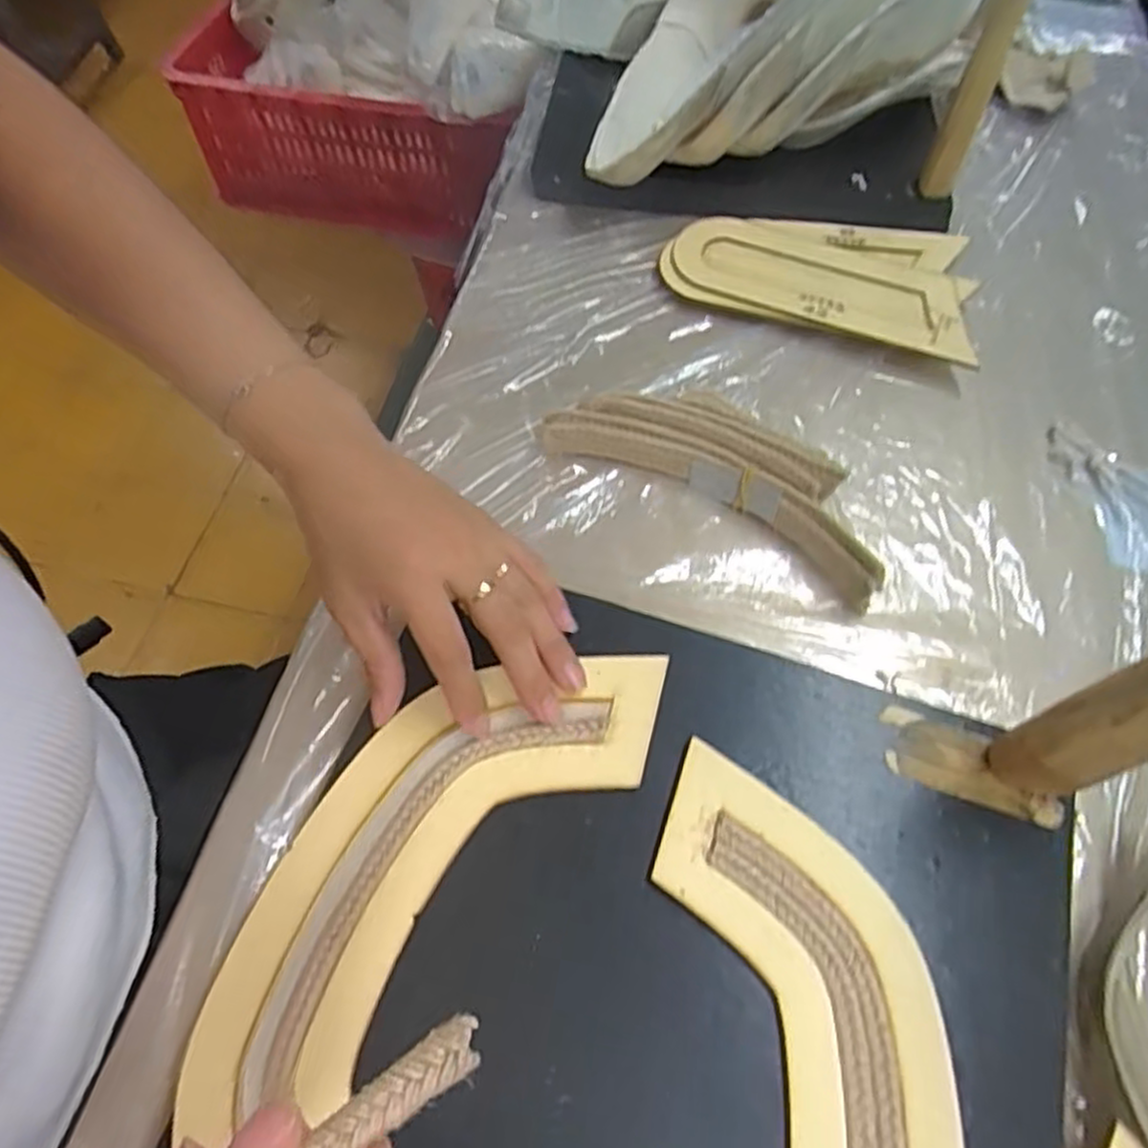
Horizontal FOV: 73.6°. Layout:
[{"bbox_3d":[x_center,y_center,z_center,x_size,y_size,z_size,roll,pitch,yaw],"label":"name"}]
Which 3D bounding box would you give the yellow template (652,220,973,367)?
[{"bbox_3d":[0.165,-0.203,0.521,0.199,0.018,0.109,15,61,8],"label":"yellow template"}]

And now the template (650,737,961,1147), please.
[{"bbox_3d":[0.075,0.205,0.263,0.110,0.007,0.271,8,60,4],"label":"template"}]

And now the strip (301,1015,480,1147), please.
[{"bbox_3d":[-0.042,0.120,0.174,0.049,0.004,0.012,-36,66,-7],"label":"strip"}]

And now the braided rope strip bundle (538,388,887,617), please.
[{"bbox_3d":[0.082,-0.057,0.424,0.195,0.031,0.060,30,64,15],"label":"braided rope strip bundle"}]

